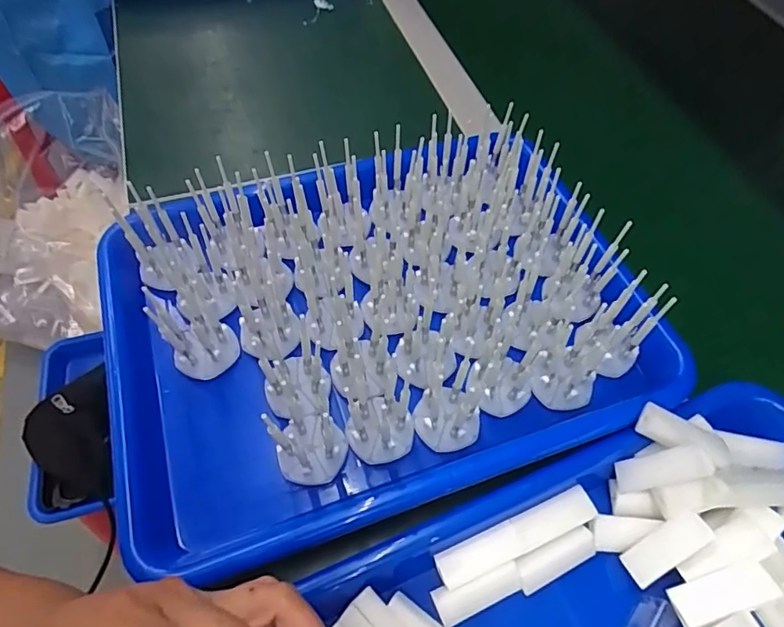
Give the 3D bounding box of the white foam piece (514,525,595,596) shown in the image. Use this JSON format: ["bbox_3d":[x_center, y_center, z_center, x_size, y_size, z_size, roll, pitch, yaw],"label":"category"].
[{"bbox_3d":[0.087,0.131,0.268,0.045,0.007,0.021,-21,102,-13],"label":"white foam piece"}]

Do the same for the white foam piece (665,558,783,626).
[{"bbox_3d":[0.160,0.135,0.244,0.046,0.006,0.018,-25,59,7],"label":"white foam piece"}]

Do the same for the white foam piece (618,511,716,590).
[{"bbox_3d":[0.141,0.121,0.260,0.046,0.007,0.018,-42,63,12],"label":"white foam piece"}]

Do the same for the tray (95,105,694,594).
[{"bbox_3d":[-0.006,-0.008,0.315,0.342,0.076,0.234,-16,59,-12],"label":"tray"}]

